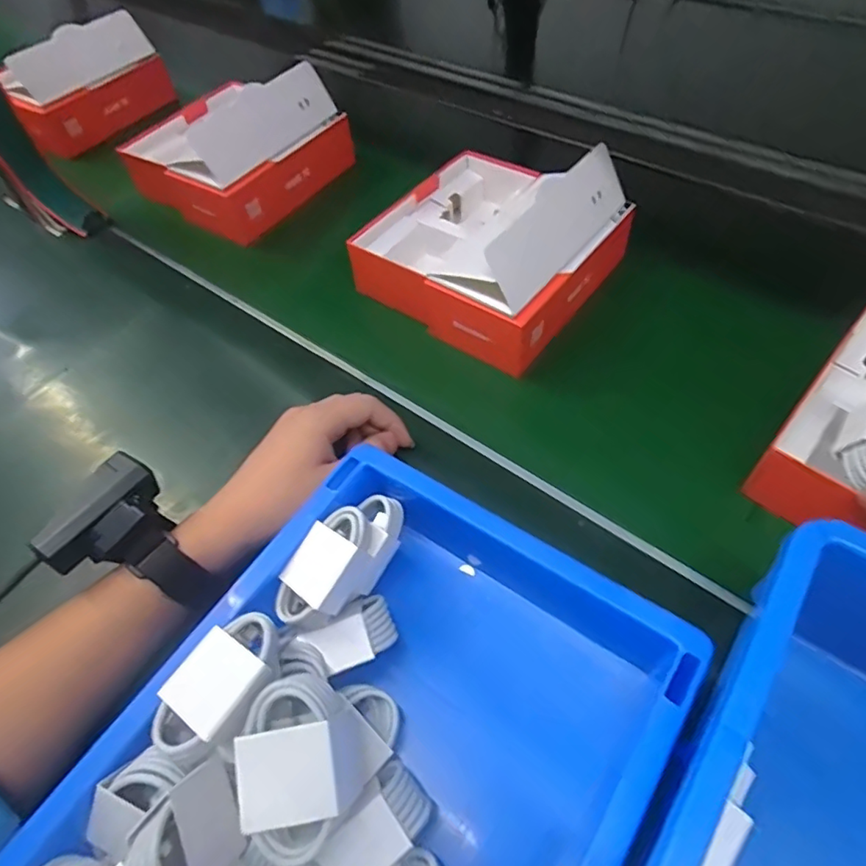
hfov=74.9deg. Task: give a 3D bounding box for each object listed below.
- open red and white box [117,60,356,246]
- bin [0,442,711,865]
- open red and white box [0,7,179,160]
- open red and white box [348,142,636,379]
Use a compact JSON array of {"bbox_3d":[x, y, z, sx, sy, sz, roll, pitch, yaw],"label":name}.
[{"bbox_3d":[-0.222,-0.318,0.617,0.189,0.096,0.188,27,61,24],"label":"open red and white box"},{"bbox_3d":[-0.039,0.171,0.241,0.209,0.088,0.323,27,57,23],"label":"bin"},{"bbox_3d":[-0.437,-0.449,0.729,0.070,0.104,0.195,31,63,26],"label":"open red and white box"},{"bbox_3d":[0.048,-0.176,0.483,0.190,0.096,0.180,33,64,27],"label":"open red and white box"}]

